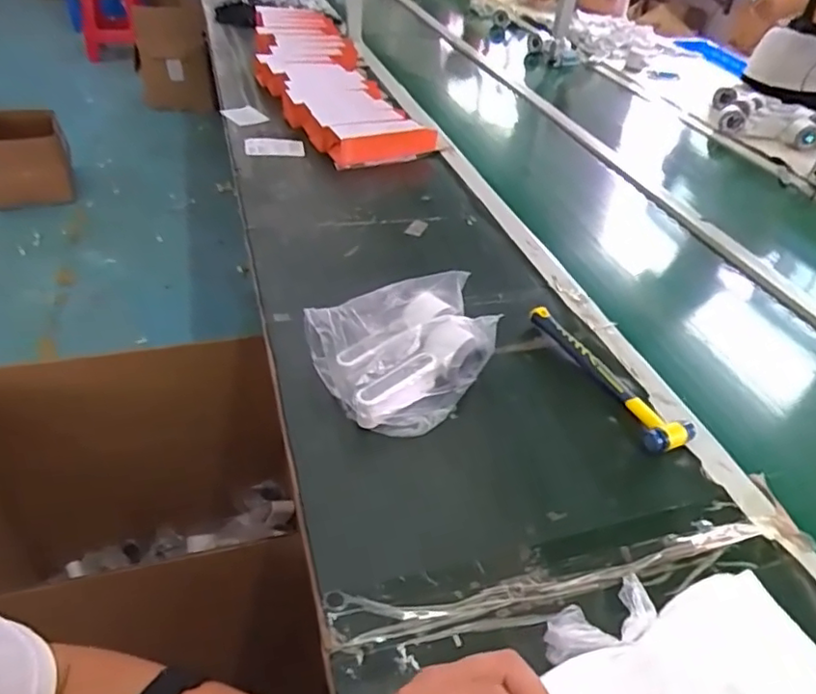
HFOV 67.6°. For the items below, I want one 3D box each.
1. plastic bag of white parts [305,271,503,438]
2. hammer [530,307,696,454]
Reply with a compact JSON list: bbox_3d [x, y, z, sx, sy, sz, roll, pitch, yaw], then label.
[{"bbox_3d":[0.003,0.009,0.672,0.188,0.083,0.157,-15,43,-23],"label":"plastic bag of white parts"},{"bbox_3d":[0.232,0.028,0.715,0.058,0.024,0.241,-12,42,-20],"label":"hammer"}]

